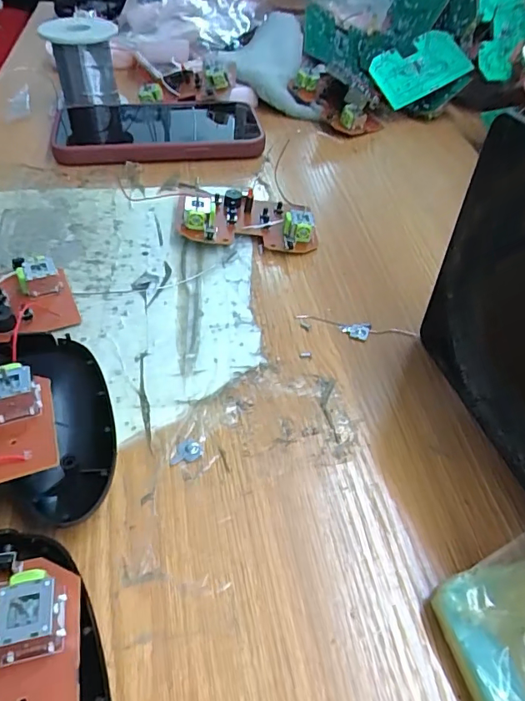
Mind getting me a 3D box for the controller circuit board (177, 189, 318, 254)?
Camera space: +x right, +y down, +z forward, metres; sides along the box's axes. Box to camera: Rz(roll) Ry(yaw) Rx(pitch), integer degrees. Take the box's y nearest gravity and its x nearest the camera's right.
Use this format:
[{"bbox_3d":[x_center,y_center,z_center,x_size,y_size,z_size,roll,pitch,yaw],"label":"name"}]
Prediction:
[{"bbox_3d":[-0.009,-0.084,0.310,0.086,0.024,0.046,-3,47,-6],"label":"controller circuit board"}]

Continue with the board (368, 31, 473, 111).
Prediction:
[{"bbox_3d":[0.148,-0.268,0.457,0.087,0.009,0.055,-30,90,-6],"label":"board"}]

